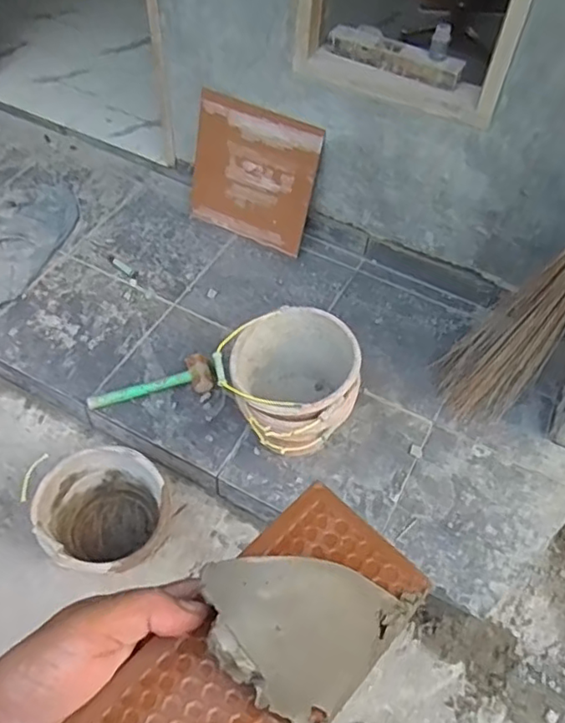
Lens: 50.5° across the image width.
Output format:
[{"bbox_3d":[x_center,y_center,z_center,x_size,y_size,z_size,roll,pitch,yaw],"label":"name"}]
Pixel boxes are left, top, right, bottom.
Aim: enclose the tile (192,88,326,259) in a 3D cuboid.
[{"bbox_3d":[-0.094,-0.563,1.811,0.386,0.384,0.026,26,38,14],"label":"tile"}]

